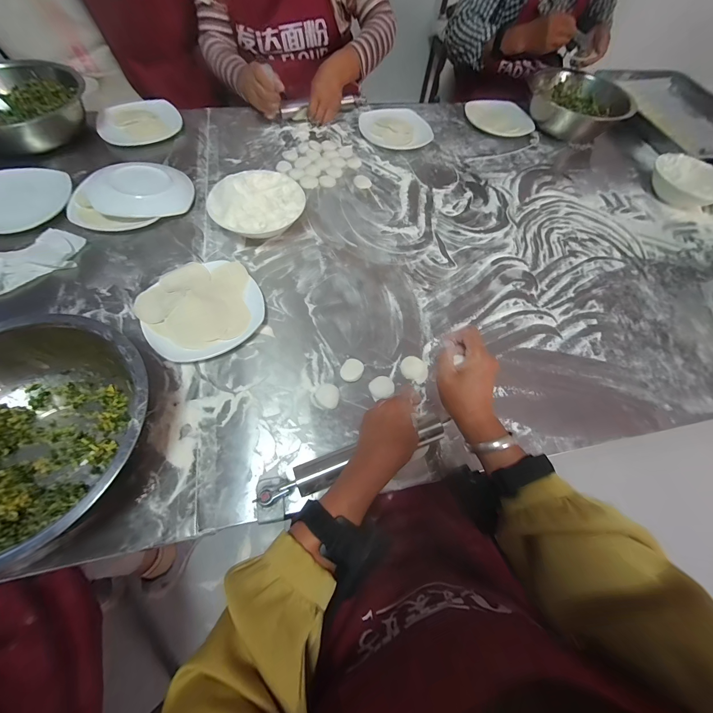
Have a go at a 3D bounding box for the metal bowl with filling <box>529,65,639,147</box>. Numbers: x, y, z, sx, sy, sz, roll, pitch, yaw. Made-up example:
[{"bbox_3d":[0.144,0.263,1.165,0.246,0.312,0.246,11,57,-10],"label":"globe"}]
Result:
[{"bbox_3d":[0.617,-0.726,0.896,0.246,0.079,0.265,2,61,-3],"label":"metal bowl with filling"}]

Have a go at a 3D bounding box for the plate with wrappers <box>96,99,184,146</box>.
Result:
[{"bbox_3d":[-0.522,-0.566,0.747,0.180,0.027,0.159,-19,64,-14],"label":"plate with wrappers"}]

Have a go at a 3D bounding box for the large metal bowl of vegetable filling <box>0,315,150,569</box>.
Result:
[{"bbox_3d":[-0.379,0.092,0.355,0.274,0.107,0.265,2,61,-3],"label":"large metal bowl of vegetable filling"}]

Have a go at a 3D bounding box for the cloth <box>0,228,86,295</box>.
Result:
[{"bbox_3d":[-0.580,-0.165,0.529,0.187,0.021,0.108,-33,69,-20],"label":"cloth"}]

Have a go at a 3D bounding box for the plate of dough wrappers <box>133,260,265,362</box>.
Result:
[{"bbox_3d":[-0.248,-0.080,0.502,0.178,0.029,0.169,2,61,-3],"label":"plate of dough wrappers"}]

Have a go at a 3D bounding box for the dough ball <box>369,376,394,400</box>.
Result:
[{"bbox_3d":[0.039,0.047,0.466,0.036,0.010,0.033,2,61,-3],"label":"dough ball"}]

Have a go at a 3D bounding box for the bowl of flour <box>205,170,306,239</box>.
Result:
[{"bbox_3d":[-0.180,-0.275,0.586,0.167,0.071,0.154,2,63,-3],"label":"bowl of flour"}]

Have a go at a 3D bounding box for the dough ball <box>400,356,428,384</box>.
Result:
[{"bbox_3d":[0.091,0.020,0.486,0.044,0.009,0.037,25,63,10],"label":"dough ball"}]

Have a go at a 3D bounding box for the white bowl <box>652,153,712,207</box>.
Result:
[{"bbox_3d":[0.839,-0.435,0.769,0.179,0.050,0.166,2,61,-3],"label":"white bowl"}]

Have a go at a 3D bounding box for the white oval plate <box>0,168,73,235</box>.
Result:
[{"bbox_3d":[-0.647,-0.298,0.591,0.167,0.023,0.170,-9,62,-9],"label":"white oval plate"}]

